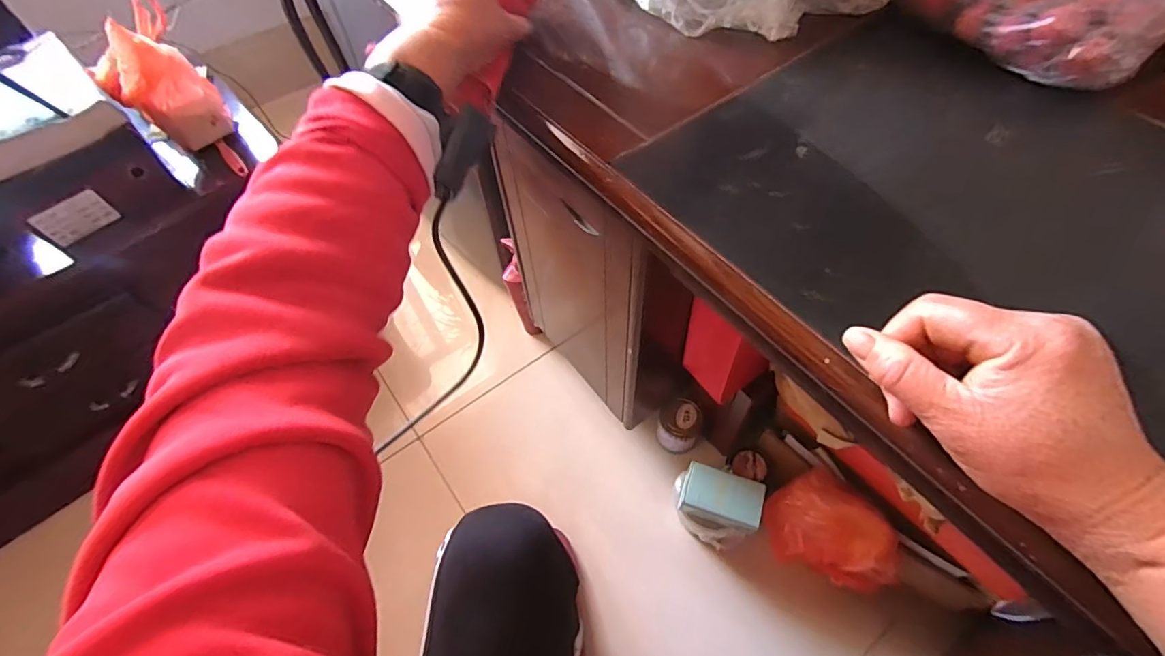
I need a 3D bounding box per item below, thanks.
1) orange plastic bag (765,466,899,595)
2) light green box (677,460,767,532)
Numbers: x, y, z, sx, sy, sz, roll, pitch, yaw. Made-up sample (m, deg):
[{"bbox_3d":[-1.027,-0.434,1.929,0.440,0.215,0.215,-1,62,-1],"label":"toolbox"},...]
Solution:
[{"bbox_3d":[0.373,0.321,0.767,0.106,0.154,0.187,-32,61,-16],"label":"orange plastic bag"},{"bbox_3d":[0.227,0.278,0.834,0.129,0.059,0.076,16,60,14],"label":"light green box"}]

